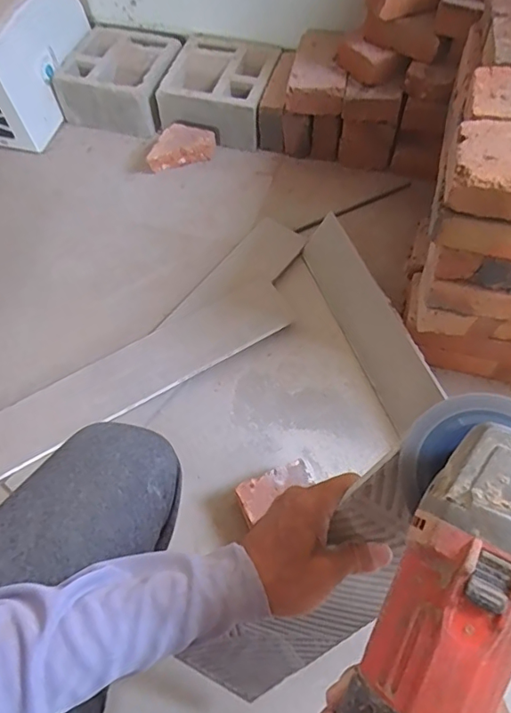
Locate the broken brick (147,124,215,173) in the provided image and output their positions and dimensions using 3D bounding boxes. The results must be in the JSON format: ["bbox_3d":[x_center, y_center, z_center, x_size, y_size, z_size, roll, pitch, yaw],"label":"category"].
[{"bbox_3d":[-0.152,-0.423,1.018,0.142,0.051,0.064,-18,62,-7],"label":"broken brick"}]

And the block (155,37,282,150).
[{"bbox_3d":[-0.073,-0.554,1.059,0.208,0.109,0.224,12,63,10],"label":"block"}]

